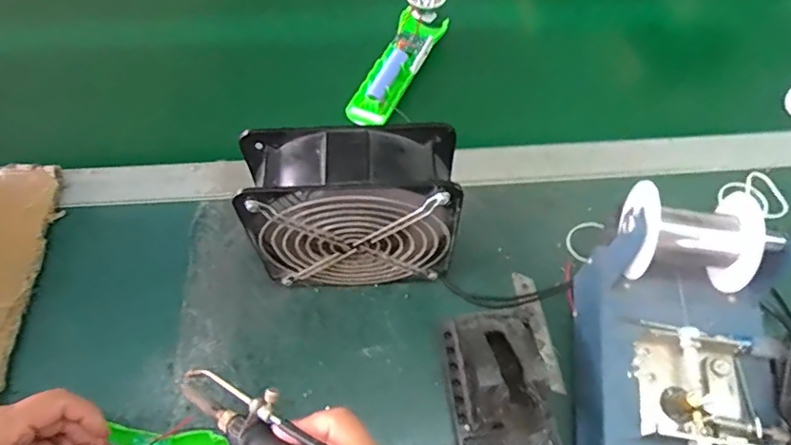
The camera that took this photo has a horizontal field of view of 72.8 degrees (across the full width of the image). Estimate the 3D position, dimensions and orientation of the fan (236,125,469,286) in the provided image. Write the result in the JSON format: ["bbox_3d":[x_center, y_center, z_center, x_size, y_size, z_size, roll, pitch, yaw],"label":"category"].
[{"bbox_3d":[-0.031,-0.003,0.413,0.148,0.150,0.055,-4,59,-1],"label":"fan"}]

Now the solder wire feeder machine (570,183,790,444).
[{"bbox_3d":[0.205,0.115,0.363,0.148,0.136,0.235,5,60,4],"label":"solder wire feeder machine"}]

